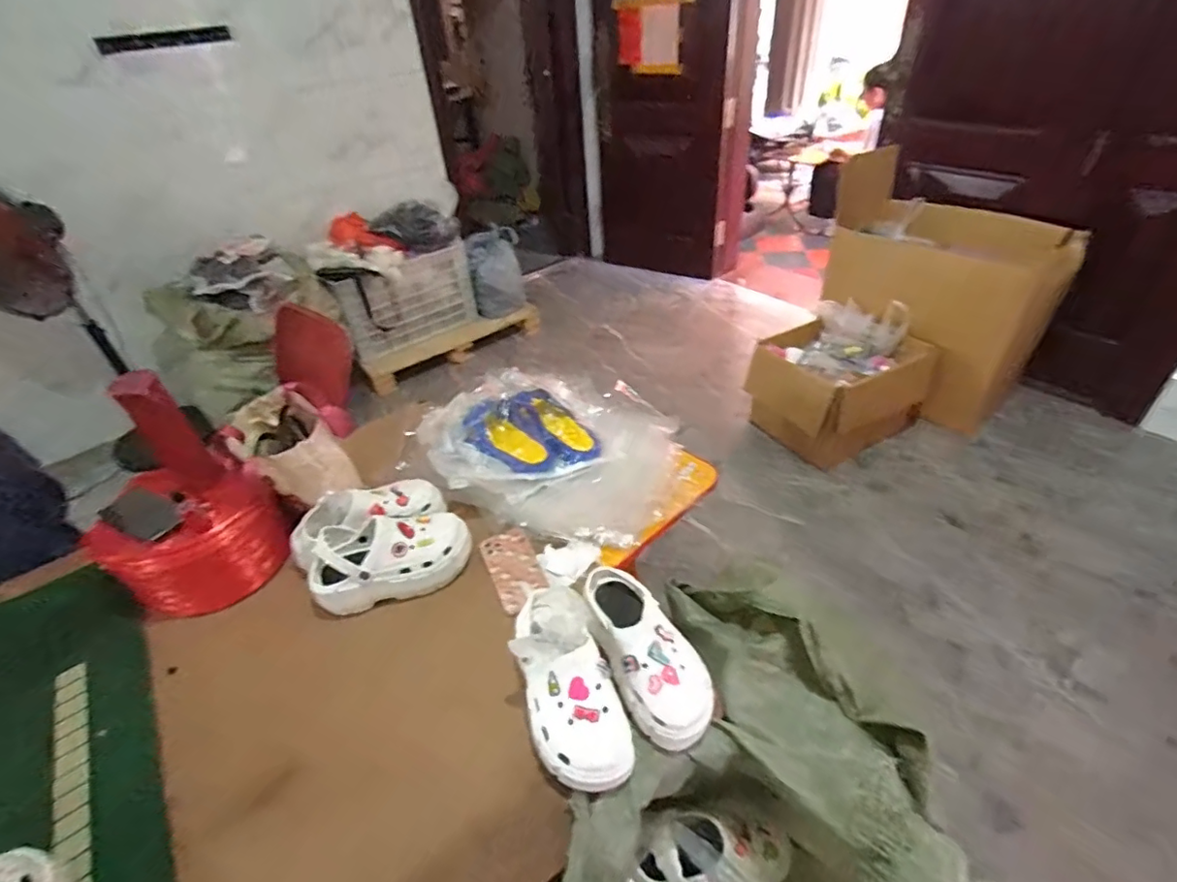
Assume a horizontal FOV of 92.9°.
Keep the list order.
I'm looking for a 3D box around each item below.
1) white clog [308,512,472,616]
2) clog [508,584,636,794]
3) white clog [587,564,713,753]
[{"bbox_3d":[-0.321,0.192,0.911,0.248,0.104,0.113,-9,40,-4],"label":"white clog"},{"bbox_3d":[-0.027,0.311,0.717,0.113,0.099,0.245,-16,65,-13],"label":"clog"},{"bbox_3d":[0.073,0.281,0.759,0.110,0.100,0.240,-18,41,-15],"label":"white clog"}]

